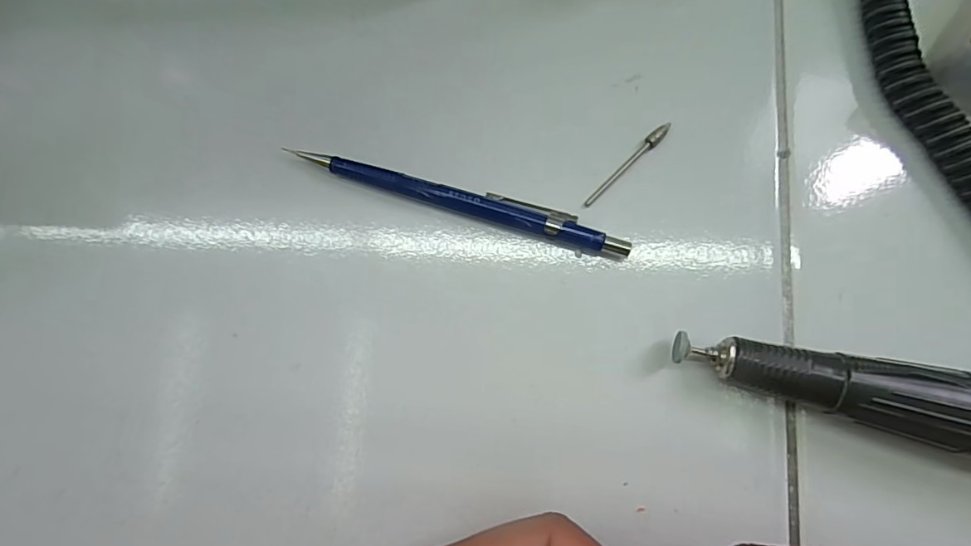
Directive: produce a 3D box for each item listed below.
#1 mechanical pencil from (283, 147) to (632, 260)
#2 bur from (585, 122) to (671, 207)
[{"bbox_3d":[-0.010,-0.029,0.194,0.132,0.009,0.012,17,83,8],"label":"mechanical pencil"},{"bbox_3d":[0.056,-0.042,0.193,0.044,0.004,0.004,-45,80,-3],"label":"bur"}]

